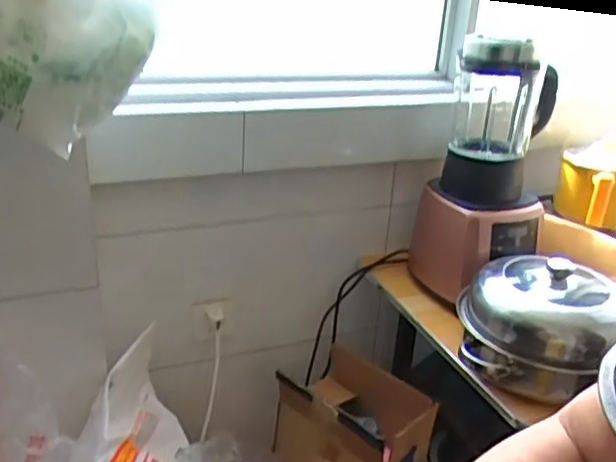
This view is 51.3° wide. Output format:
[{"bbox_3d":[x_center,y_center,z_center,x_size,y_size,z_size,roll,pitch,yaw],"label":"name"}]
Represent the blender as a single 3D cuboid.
[{"bbox_3d":[0.330,-0.106,1.187,0.203,0.472,0.219,11,23,9],"label":"blender"}]

